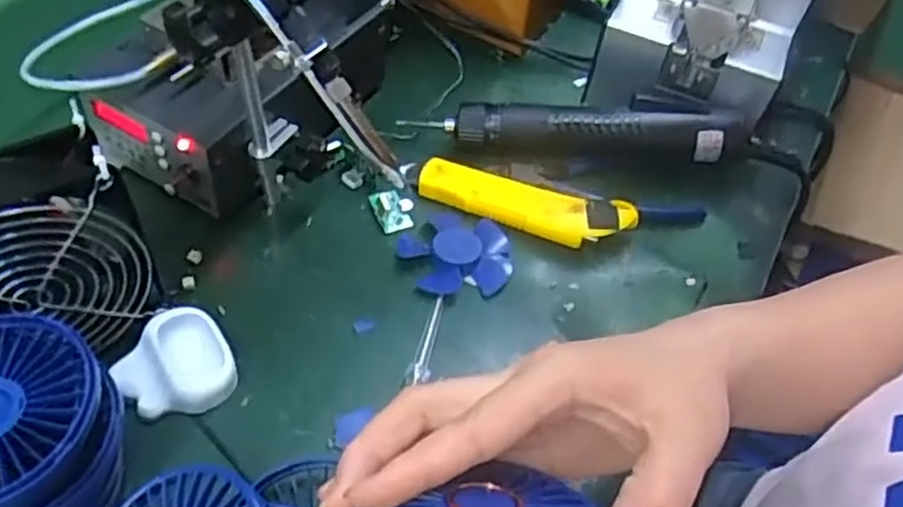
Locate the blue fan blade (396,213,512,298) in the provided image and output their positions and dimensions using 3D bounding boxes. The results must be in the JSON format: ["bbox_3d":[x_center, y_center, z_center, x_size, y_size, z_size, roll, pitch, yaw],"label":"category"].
[{"bbox_3d":[0.002,-0.002,0.469,0.068,0.018,0.068,3,51,-4],"label":"blue fan blade"}]

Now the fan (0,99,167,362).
[{"bbox_3d":[-0.215,0.010,0.370,0.117,0.114,0.054,-31,61,-27],"label":"fan"}]

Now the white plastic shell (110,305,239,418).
[{"bbox_3d":[-0.151,0.061,0.405,0.058,0.016,0.058,-21,56,-21],"label":"white plastic shell"}]

